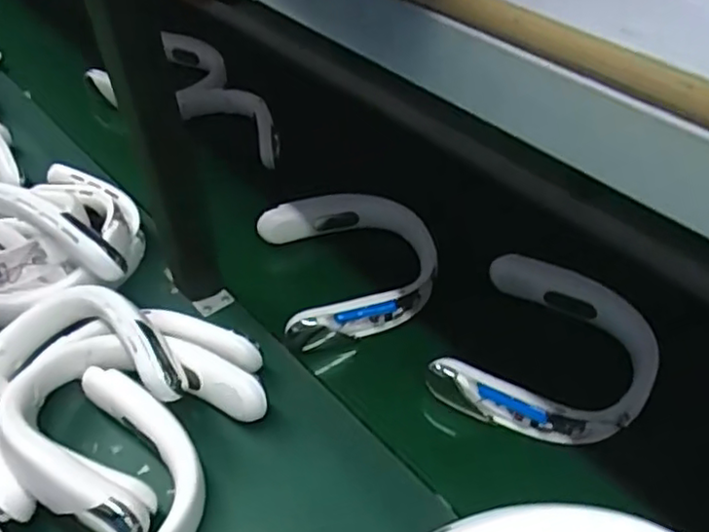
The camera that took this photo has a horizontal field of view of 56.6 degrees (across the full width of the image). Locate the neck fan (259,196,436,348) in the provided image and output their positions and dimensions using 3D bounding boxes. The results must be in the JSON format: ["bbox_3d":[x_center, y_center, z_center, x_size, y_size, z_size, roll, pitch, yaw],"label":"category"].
[{"bbox_3d":[0.004,-0.003,0.798,0.206,0.071,0.194,-14,48,-11],"label":"neck fan"}]

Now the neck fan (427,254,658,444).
[{"bbox_3d":[0.199,0.092,0.670,0.189,0.040,0.209,22,52,22],"label":"neck fan"}]

